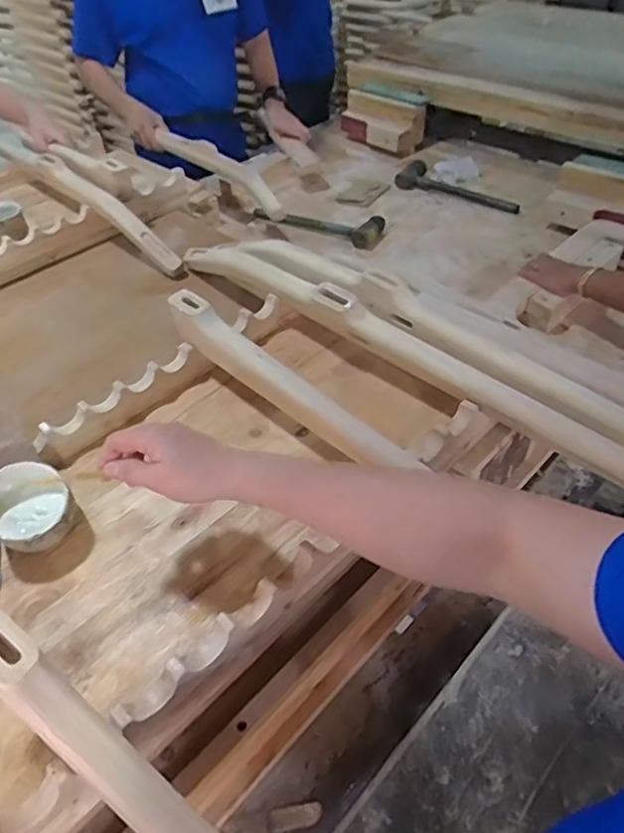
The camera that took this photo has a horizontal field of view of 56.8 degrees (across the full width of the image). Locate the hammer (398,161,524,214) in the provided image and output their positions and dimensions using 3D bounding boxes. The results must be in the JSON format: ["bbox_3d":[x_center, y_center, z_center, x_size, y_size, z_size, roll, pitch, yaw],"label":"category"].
[{"bbox_3d":[0.370,-0.580,1.447,0.333,0.070,0.058,28,54,28],"label":"hammer"}]

